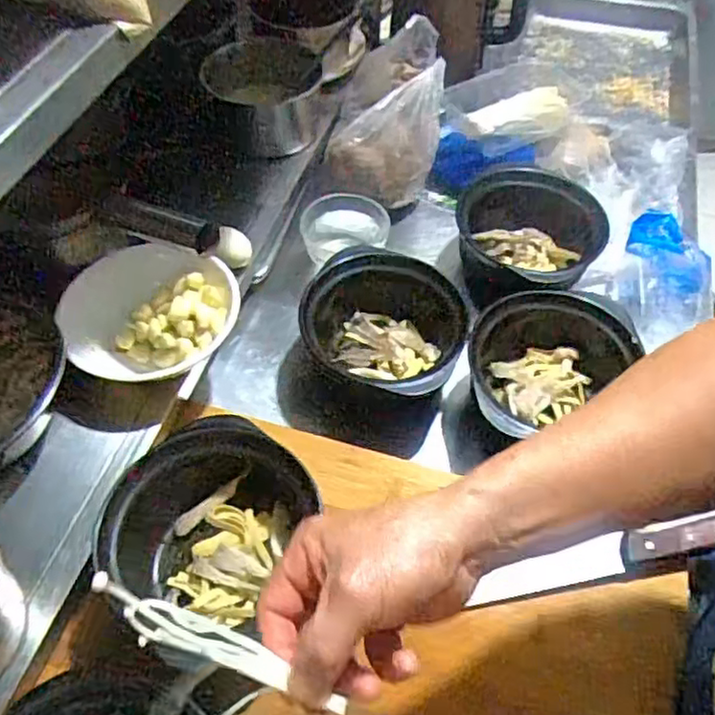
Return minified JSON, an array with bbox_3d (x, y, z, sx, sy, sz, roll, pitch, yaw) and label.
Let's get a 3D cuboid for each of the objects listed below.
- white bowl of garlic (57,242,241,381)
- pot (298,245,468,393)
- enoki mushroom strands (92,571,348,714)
[{"bbox_3d":[-0.202,-0.037,0.663,0.161,0.065,0.155,1,53,-1],"label":"white bowl of garlic"},{"bbox_3d":[0.021,-0.021,0.702,0.175,0.093,0.166,1,53,-1],"label":"pot"},{"bbox_3d":[-0.071,0.149,0.343,0.141,0.015,0.021,27,55,-5],"label":"enoki mushroom strands"}]

